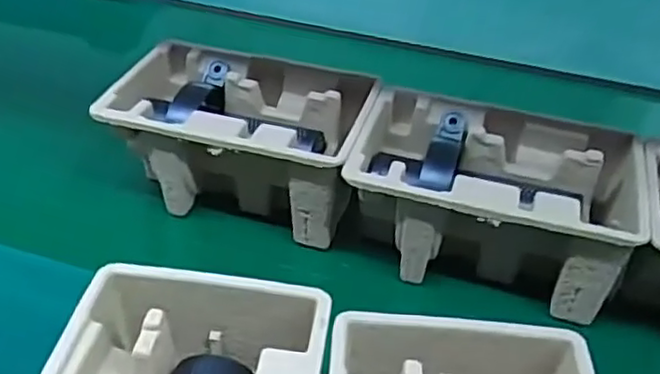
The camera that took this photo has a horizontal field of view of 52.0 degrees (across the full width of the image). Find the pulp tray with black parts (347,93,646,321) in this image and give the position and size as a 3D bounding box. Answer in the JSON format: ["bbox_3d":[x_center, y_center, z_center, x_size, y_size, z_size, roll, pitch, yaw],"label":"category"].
[{"bbox_3d":[0.131,0.010,0.563,0.222,0.094,0.139,12,39,10],"label":"pulp tray with black parts"}]

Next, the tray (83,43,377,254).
[{"bbox_3d":[-0.077,-0.045,0.620,0.215,0.099,0.142,12,39,11],"label":"tray"}]

